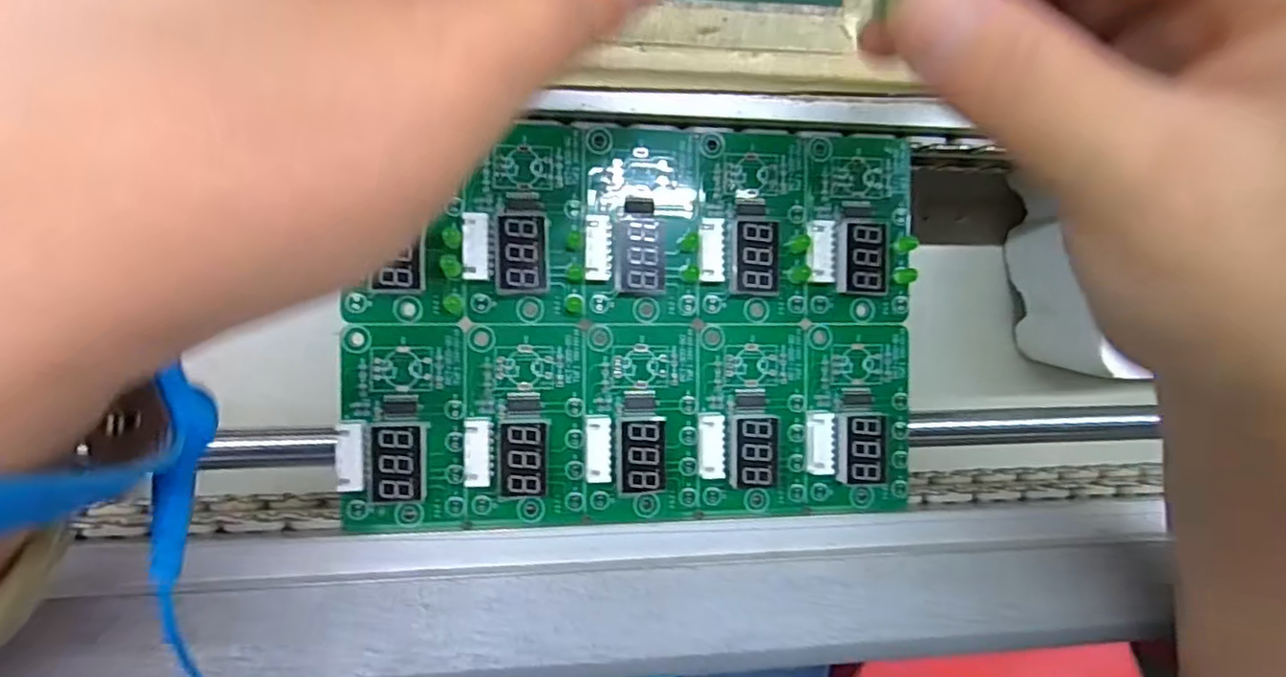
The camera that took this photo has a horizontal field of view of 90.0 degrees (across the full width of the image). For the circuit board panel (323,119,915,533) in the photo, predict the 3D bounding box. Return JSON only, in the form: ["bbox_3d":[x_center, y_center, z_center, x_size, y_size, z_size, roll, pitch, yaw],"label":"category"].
[{"bbox_3d":[0.000,-0.004,0.205,0.178,0.019,0.123,0,85,-6],"label":"circuit board panel"}]

